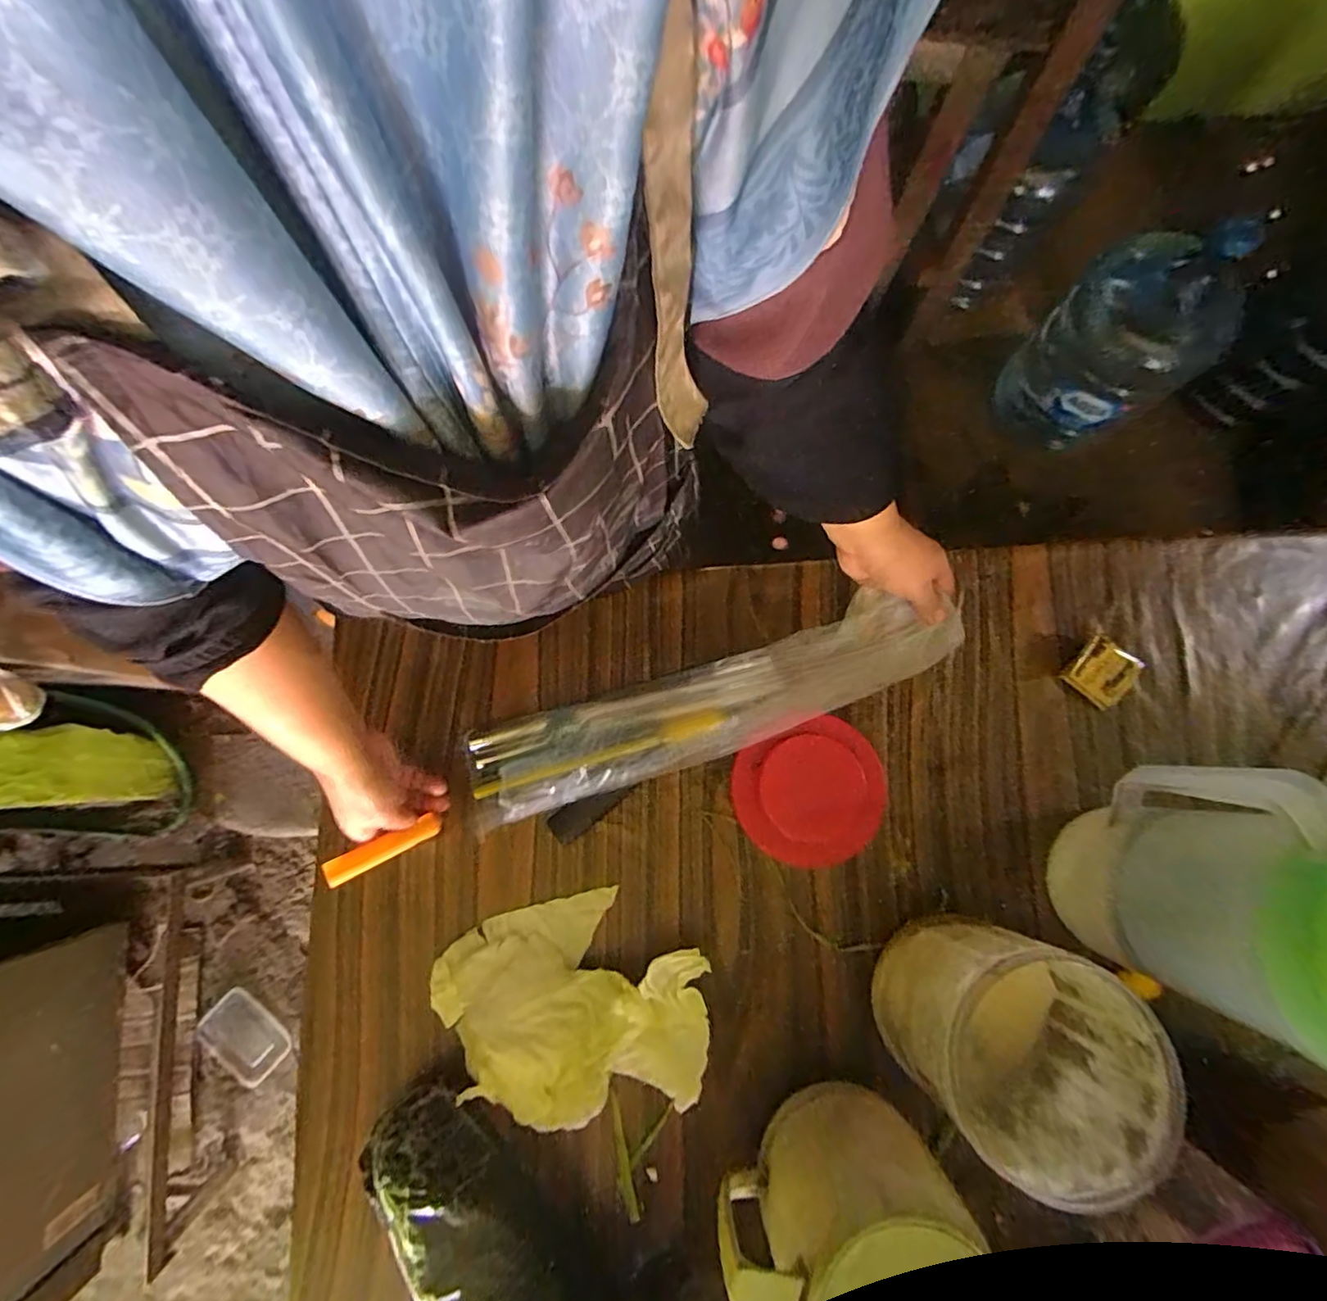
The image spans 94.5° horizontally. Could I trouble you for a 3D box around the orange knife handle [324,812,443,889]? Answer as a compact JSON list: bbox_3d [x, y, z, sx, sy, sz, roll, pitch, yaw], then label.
[{"bbox_3d":[-0.238,0.169,0.523,0.092,0.009,0.021,-21,77,-32],"label":"orange knife handle"}]

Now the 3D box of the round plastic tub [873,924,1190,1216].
[{"bbox_3d":[0.257,0.290,0.471,0.149,0.157,0.139,21,80,2],"label":"round plastic tub"}]

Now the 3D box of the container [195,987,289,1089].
[{"bbox_3d":[-0.854,0.787,1.251,0.177,0.033,0.118,44,82,6],"label":"container"}]

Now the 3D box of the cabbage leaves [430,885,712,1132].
[{"bbox_3d":[-0.079,0.307,0.524,0.234,0.054,0.172,-11,81,-3],"label":"cabbage leaves"}]

